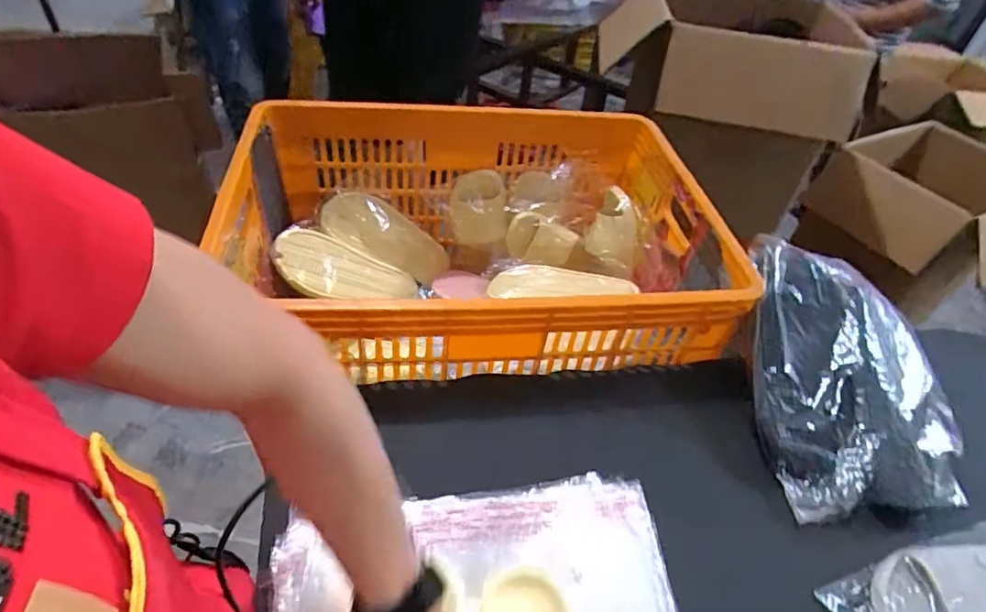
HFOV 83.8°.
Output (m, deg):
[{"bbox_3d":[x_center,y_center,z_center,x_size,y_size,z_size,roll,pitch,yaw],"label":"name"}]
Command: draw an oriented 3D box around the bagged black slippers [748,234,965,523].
[{"bbox_3d":[0.417,0.085,0.649,0.228,0.100,0.334,6,64,6],"label":"bagged black slippers"}]

